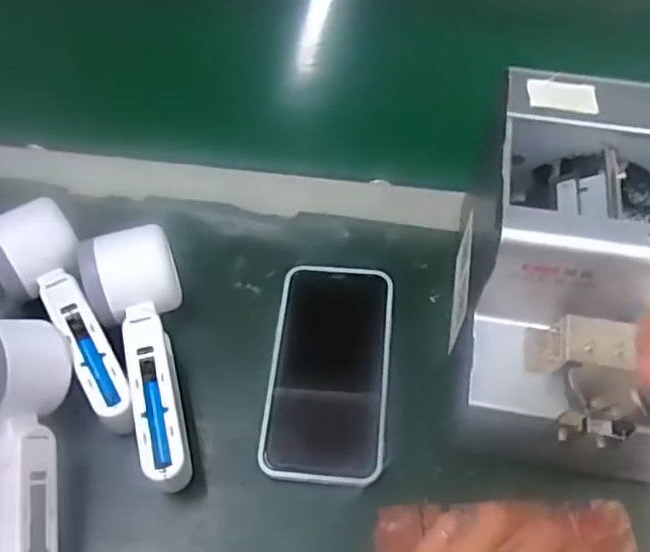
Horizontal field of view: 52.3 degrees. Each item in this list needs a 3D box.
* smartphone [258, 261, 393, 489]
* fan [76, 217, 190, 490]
[{"bbox_3d":[0.004,0.057,0.426,0.075,0.013,0.146,4,58,3],"label":"smartphone"},{"bbox_3d":[-0.105,0.046,0.405,0.052,0.056,0.156,-17,59,-10],"label":"fan"}]

